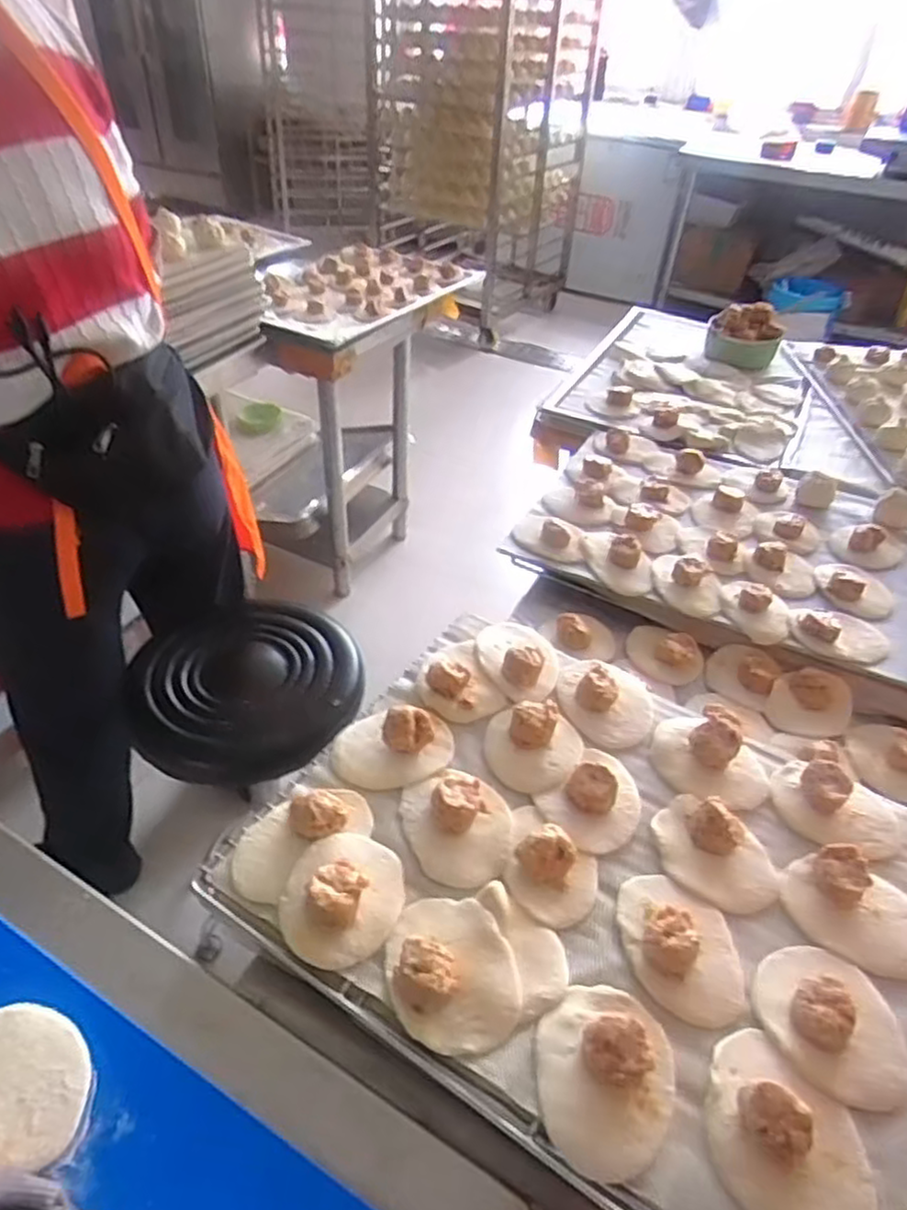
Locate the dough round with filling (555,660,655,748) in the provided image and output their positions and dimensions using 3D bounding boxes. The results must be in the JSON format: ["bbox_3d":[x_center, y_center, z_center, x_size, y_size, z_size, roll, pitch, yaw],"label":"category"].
[{"bbox_3d":[0.147,0.086,0.692,0.096,0.037,0.088,3,42,-3],"label":"dough round with filling"}]

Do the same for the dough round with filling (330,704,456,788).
[{"bbox_3d":[-0.053,0.119,0.639,0.110,0.036,0.078,-5,43,-11],"label":"dough round with filling"}]

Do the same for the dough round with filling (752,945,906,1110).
[{"bbox_3d":[0.259,0.277,0.483,0.089,0.031,0.099,-16,46,-22],"label":"dough round with filling"}]

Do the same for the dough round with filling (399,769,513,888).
[{"bbox_3d":[0.001,0.172,0.584,0.092,0.032,0.095,3,42,-3],"label":"dough round with filling"}]

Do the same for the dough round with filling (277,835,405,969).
[{"bbox_3d":[-0.082,0.210,0.530,0.084,0.033,0.098,16,43,12],"label":"dough round with filling"}]

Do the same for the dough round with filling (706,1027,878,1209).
[{"bbox_3d":[0.202,0.320,0.429,0.087,0.036,0.105,-31,53,-33],"label":"dough round with filling"}]

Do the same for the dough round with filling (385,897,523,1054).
[{"bbox_3d":[-0.001,0.247,0.496,0.087,0.025,0.100,-5,43,-12],"label":"dough round with filling"}]

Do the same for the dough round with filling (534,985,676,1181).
[{"bbox_3d":[0.098,0.294,0.455,0.086,0.034,0.102,10,42,5],"label":"dough round with filling"}]

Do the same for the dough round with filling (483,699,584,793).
[{"bbox_3d":[0.072,0.124,0.645,0.085,0.036,0.083,3,42,-3],"label":"dough round with filling"}]

